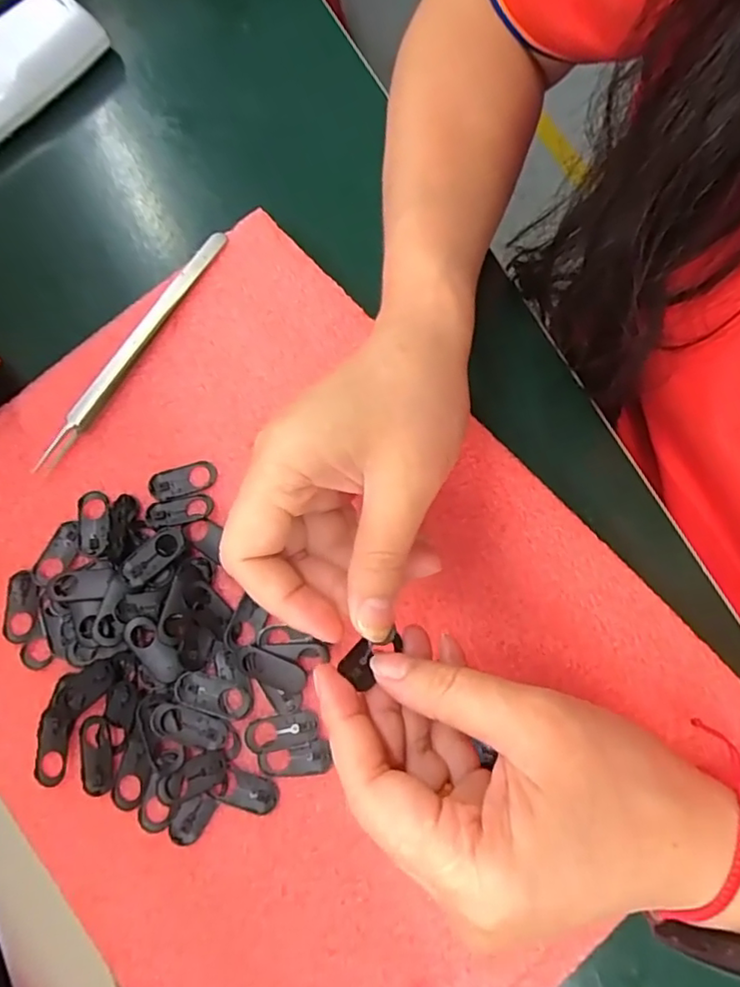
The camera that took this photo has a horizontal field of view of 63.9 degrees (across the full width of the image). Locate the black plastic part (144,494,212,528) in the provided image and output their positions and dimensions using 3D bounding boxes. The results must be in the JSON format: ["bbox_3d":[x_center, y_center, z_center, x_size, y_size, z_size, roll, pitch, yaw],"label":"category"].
[{"bbox_3d":[-0.089,0.008,0.275,0.031,0.004,0.013,-10,76,2],"label":"black plastic part"}]

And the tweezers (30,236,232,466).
[{"bbox_3d":[-0.117,-0.074,0.296,0.012,0.011,0.148,31,80,11],"label":"tweezers"}]

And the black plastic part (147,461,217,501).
[{"bbox_3d":[-0.089,-0.007,0.280,0.032,0.004,0.014,-17,75,0],"label":"black plastic part"}]

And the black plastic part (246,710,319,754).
[{"bbox_3d":[-0.037,0.100,0.250,0.030,0.004,0.014,-13,75,1],"label":"black plastic part"}]

